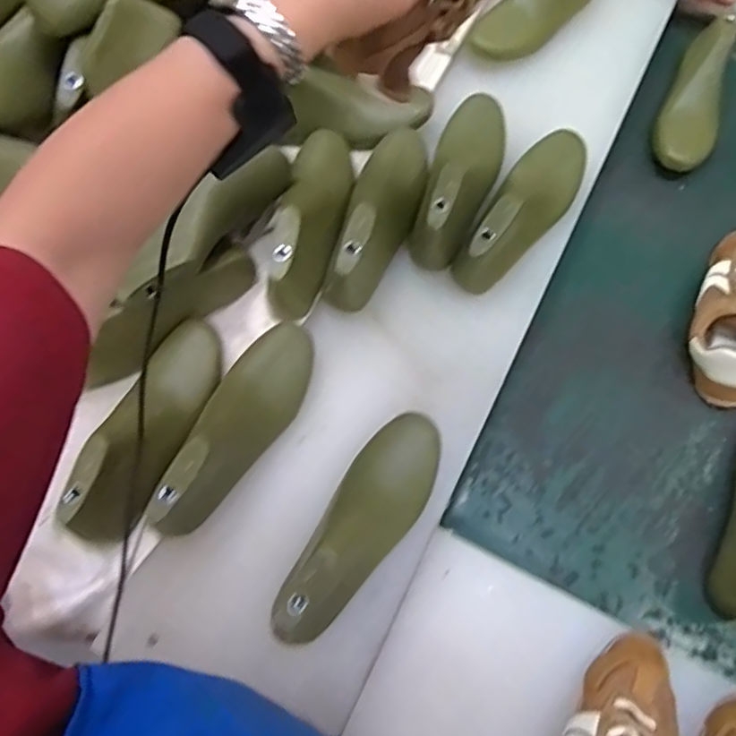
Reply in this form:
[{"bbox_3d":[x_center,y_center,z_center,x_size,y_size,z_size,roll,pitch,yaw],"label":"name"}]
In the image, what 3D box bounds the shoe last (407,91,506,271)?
[{"bbox_3d":[0.112,-0.224,0.675,0.075,0.081,0.222,17,70,7],"label":"shoe last"}]

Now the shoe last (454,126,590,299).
[{"bbox_3d":[0.183,-0.185,0.670,0.080,0.093,0.227,28,71,11],"label":"shoe last"}]

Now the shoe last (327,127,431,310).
[{"bbox_3d":[0.017,-0.182,0.663,0.072,0.088,0.237,15,69,6],"label":"shoe last"}]

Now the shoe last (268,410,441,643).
[{"bbox_3d":[-0.005,0.144,0.542,0.074,0.079,0.227,31,74,11],"label":"shoe last"}]

